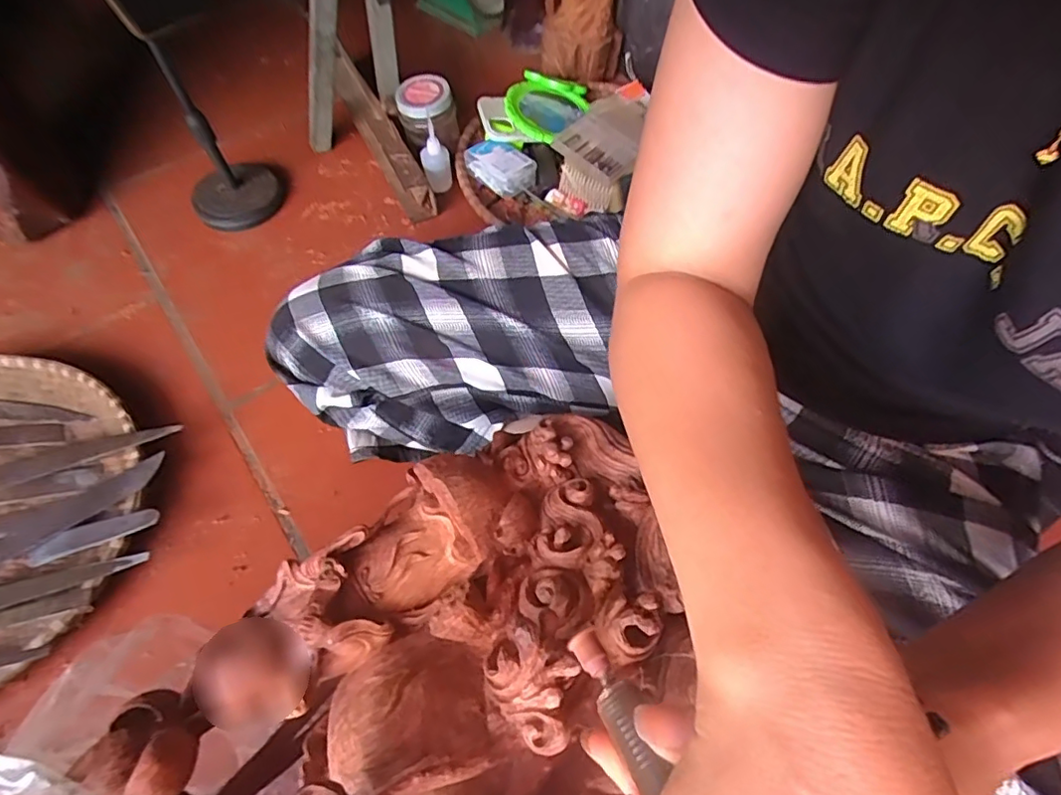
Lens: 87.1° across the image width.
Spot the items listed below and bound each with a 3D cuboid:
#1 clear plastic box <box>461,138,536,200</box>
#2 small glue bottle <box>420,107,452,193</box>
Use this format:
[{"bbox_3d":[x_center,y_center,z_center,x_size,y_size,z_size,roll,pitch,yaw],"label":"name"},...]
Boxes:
[{"bbox_3d":[-0.039,-0.297,0.719,0.084,0.041,0.053,39,66,18],"label":"clear plastic box"},{"bbox_3d":[-0.121,-0.305,0.715,0.037,0.089,0.034,-6,61,-6],"label":"small glue bottle"}]

